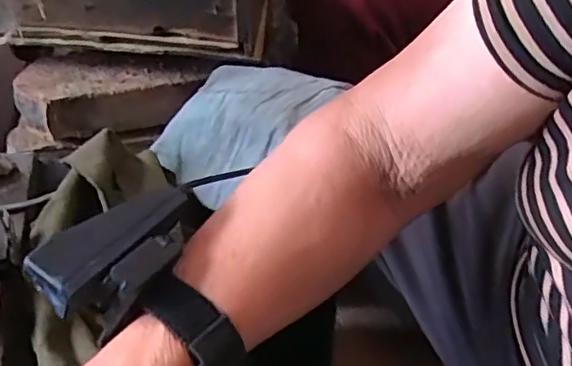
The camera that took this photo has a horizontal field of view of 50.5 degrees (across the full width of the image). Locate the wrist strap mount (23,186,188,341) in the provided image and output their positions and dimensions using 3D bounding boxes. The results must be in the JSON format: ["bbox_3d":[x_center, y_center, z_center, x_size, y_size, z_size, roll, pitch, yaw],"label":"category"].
[{"bbox_3d":[-0.071,0.032,0.266,0.072,0.025,0.039,-34,56,-30],"label":"wrist strap mount"}]

